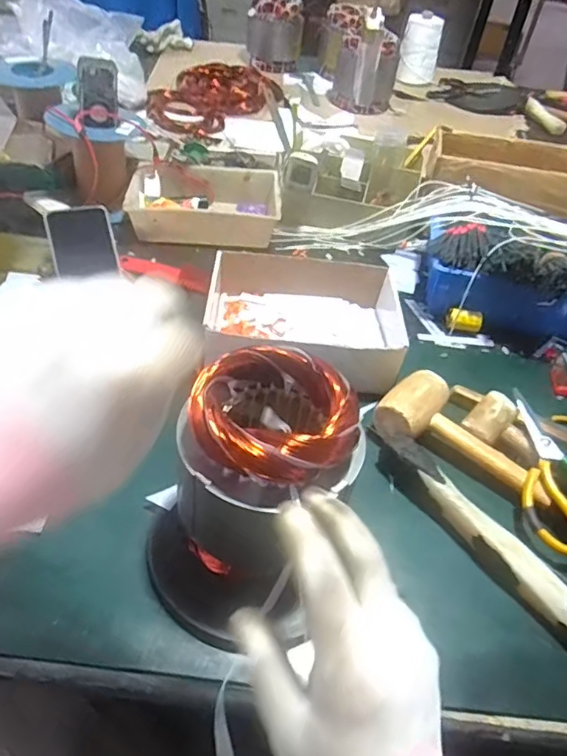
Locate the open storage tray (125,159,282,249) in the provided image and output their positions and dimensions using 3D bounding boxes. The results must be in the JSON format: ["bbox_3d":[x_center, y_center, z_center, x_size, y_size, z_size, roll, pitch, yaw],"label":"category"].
[{"bbox_3d":[-0.133,-0.293,0.942,0.238,0.064,0.177,1,45,-7],"label":"open storage tray"}]

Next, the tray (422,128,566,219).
[{"bbox_3d":[0.397,-0.358,0.955,0.287,0.066,0.178,15,45,7],"label":"tray"}]

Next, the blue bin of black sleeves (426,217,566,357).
[{"bbox_3d":[0.352,-0.135,0.807,0.309,0.139,0.157,20,46,12],"label":"blue bin of black sleeves"}]

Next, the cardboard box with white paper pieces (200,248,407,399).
[{"bbox_3d":[0.026,-0.072,0.732,0.258,0.076,0.197,6,45,-2],"label":"cardboard box with white paper pieces"}]

